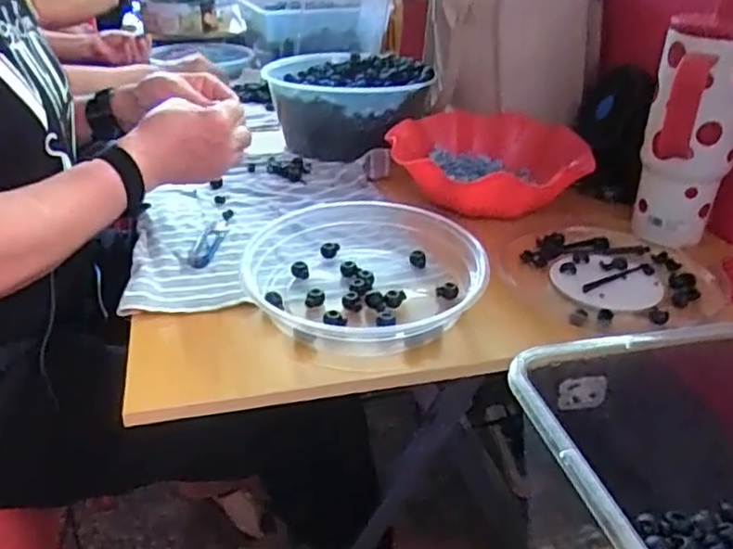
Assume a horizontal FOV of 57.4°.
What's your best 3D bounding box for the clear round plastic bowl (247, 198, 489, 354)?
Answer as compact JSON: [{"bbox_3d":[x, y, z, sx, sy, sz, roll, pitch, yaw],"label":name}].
[{"bbox_3d":[0.003,-0.008,0.586,0.189,0.044,0.205,1,30,0],"label":"clear round plastic bowl"}]

